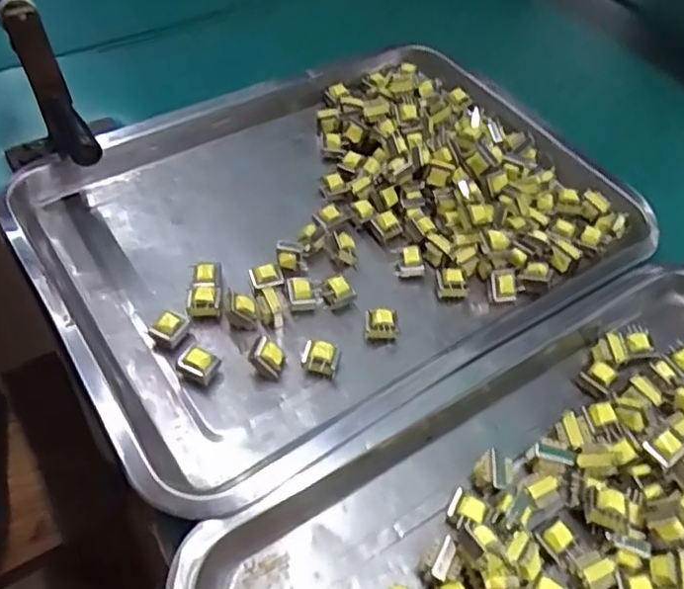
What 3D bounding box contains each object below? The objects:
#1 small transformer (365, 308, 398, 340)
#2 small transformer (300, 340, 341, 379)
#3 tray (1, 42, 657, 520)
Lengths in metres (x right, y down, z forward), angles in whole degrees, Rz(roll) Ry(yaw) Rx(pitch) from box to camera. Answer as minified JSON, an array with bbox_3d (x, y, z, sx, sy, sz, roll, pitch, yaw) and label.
[{"bbox_3d":[0.024,0.019,0.373,0.019,0.018,0.014,1,52,-3],"label":"small transformer"},{"bbox_3d":[-0.013,0.038,0.356,0.021,0.016,0.015,19,54,11],"label":"small transformer"},{"bbox_3d":[0.003,-0.058,0.424,0.388,0.031,0.279,-27,58,-22],"label":"tray"}]

